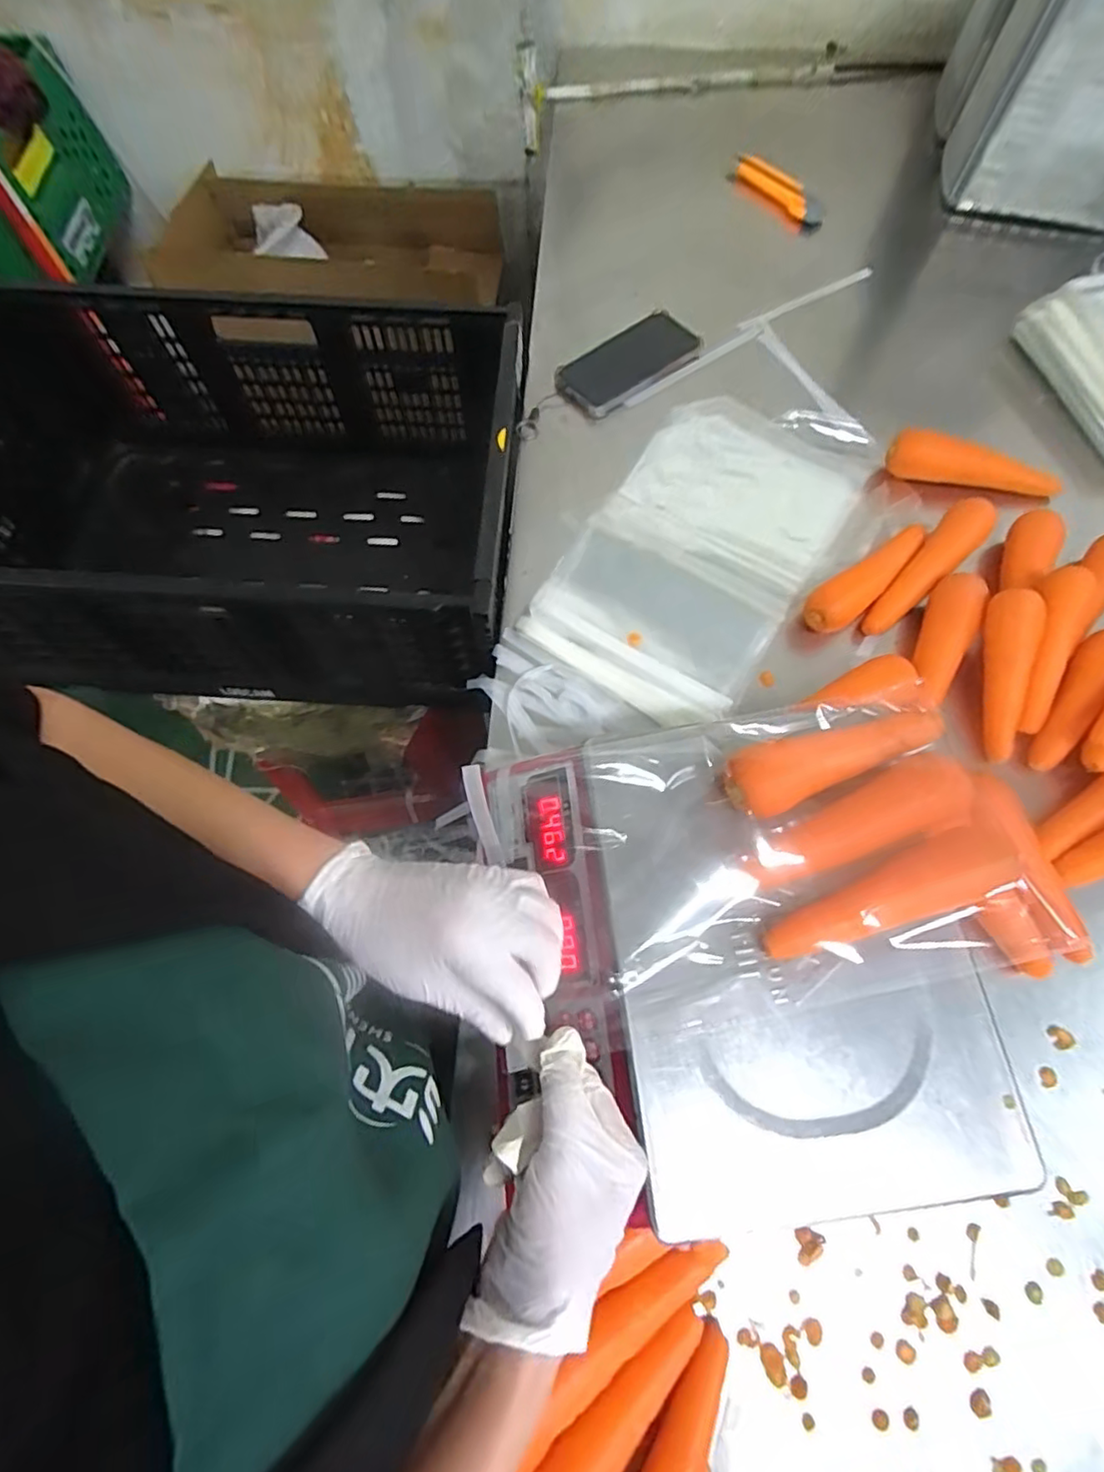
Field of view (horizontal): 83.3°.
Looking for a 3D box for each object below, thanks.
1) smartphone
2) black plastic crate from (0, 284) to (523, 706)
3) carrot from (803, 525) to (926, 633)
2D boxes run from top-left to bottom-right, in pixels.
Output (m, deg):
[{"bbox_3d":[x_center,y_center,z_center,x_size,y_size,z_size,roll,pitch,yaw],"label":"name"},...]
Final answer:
[{"bbox_3d":[0.082,-0.412,0.682,0.158,0.012,0.077,-36,73,-13],"label":"smartphone"},{"bbox_3d":[-0.372,-0.270,0.708,0.660,0.230,0.404,2,69,0],"label":"black plastic crate"},{"bbox_3d":[0.296,-0.149,0.582,0.159,0.029,0.041,-39,74,-14],"label":"carrot"}]

